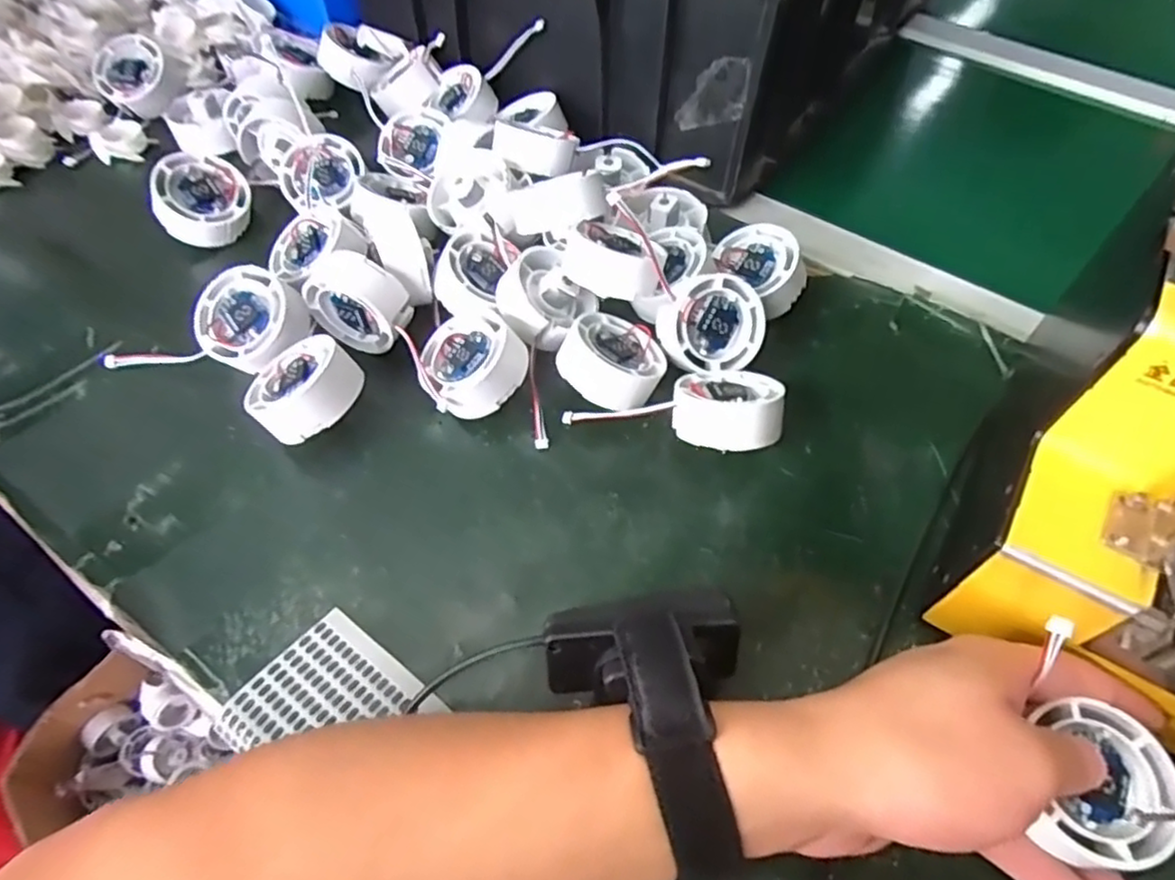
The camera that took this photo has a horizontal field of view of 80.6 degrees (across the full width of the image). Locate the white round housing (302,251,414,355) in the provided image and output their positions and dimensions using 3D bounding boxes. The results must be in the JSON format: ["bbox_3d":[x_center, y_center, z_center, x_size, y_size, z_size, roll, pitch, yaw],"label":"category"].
[{"bbox_3d":[-0.127,-0.077,0.387,0.052,0.054,0.026,16,57,10],"label":"white round housing"}]

